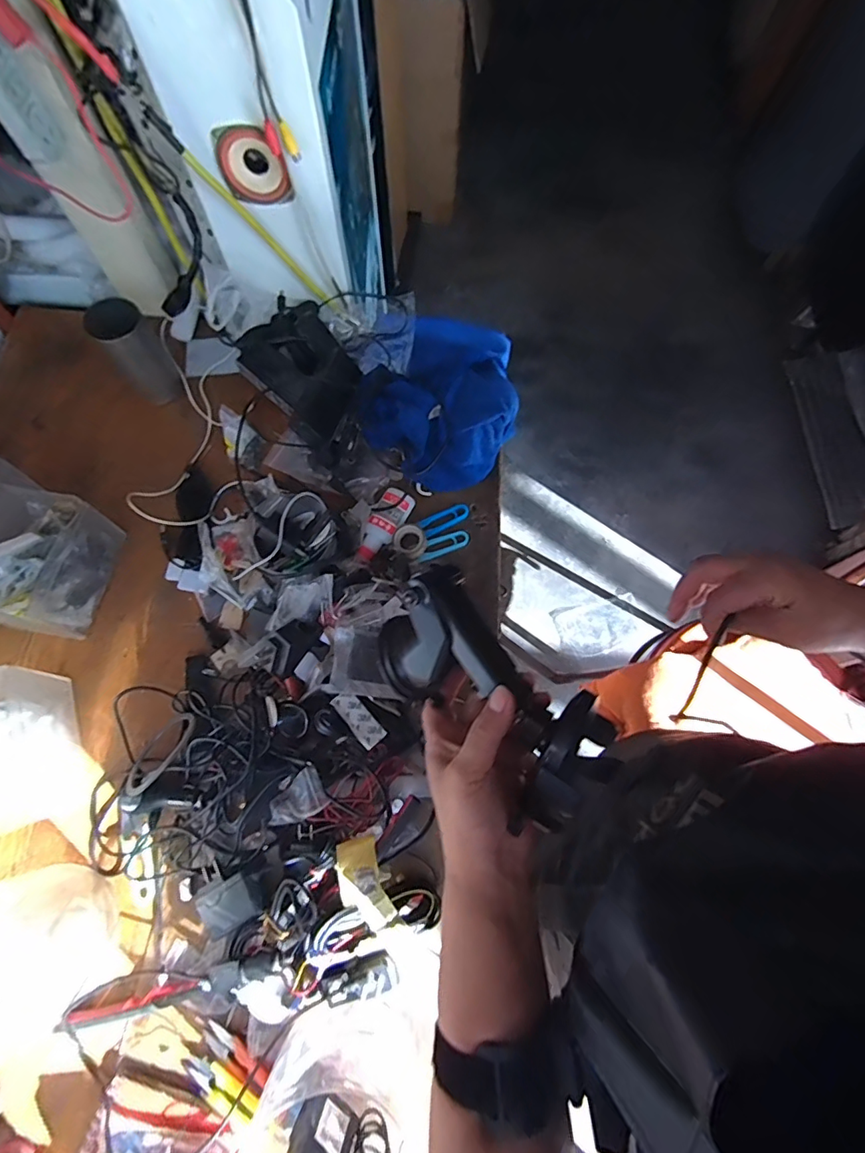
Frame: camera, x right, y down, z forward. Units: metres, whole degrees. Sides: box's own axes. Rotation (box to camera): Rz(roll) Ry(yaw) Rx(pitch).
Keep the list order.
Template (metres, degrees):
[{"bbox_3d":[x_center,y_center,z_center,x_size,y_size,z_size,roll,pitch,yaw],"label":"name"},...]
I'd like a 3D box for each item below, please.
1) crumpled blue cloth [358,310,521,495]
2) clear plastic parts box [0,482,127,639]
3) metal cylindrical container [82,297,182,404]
[{"bbox_3d":[0.019,-0.224,0.640,0.187,0.063,0.229,32,73,11],"label":"crumpled blue cloth"},{"bbox_3d":[-0.432,-0.017,0.558,0.114,0.081,0.141,15,70,5],"label":"clear plastic parts box"},{"bbox_3d":[-0.365,-0.275,0.638,0.060,0.104,0.075,-32,73,-12],"label":"metal cylindrical container"}]

